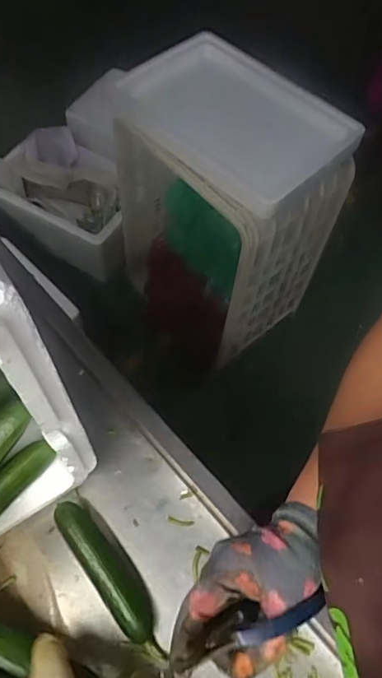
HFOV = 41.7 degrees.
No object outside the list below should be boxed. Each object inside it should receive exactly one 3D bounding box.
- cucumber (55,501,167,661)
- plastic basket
[{"bbox_3d":[-0.067,0.201,0.423,0.034,0.026,0.144,-36,69,-20],"label":"cucumber"},{"bbox_3d":[0.061,-0.291,1.255,0.356,0.634,0.444,-37,69,-20],"label":"plastic basket"}]

